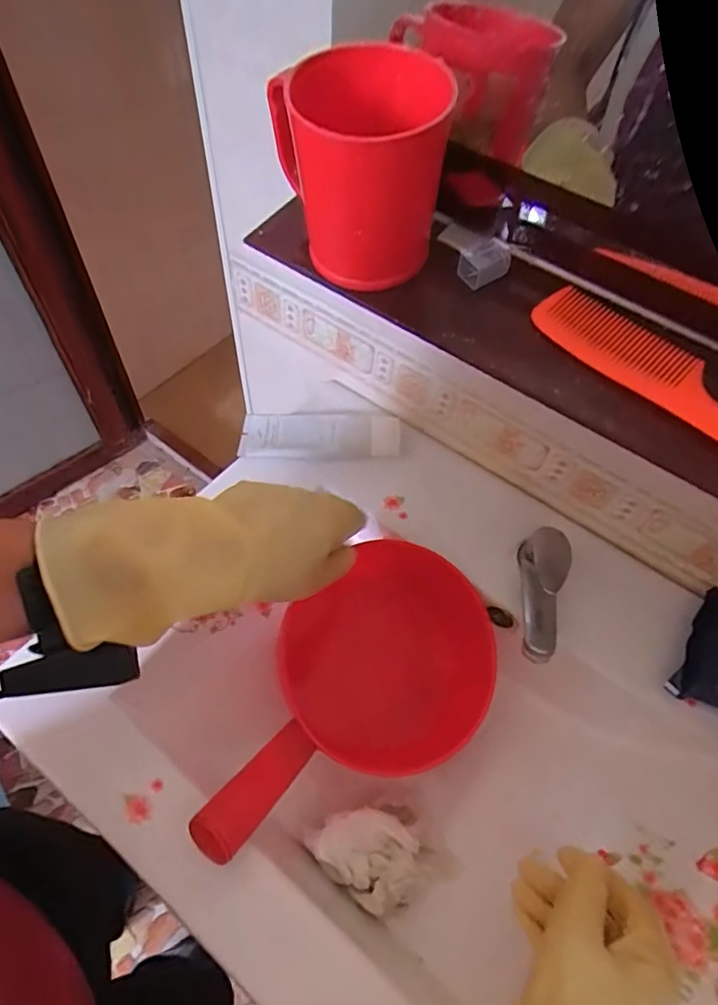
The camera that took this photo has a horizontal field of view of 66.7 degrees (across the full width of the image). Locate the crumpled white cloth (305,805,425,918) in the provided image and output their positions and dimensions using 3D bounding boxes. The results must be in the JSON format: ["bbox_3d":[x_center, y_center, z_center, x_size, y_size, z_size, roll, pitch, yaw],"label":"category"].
[{"bbox_3d":[0.009,0.282,0.436,0.091,0.056,0.060,31,60,15],"label":"crumpled white cloth"}]

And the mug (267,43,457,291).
[{"bbox_3d":[-0.001,-0.220,0.354,0.099,0.126,0.099,-4,58,-7],"label":"mug"}]

